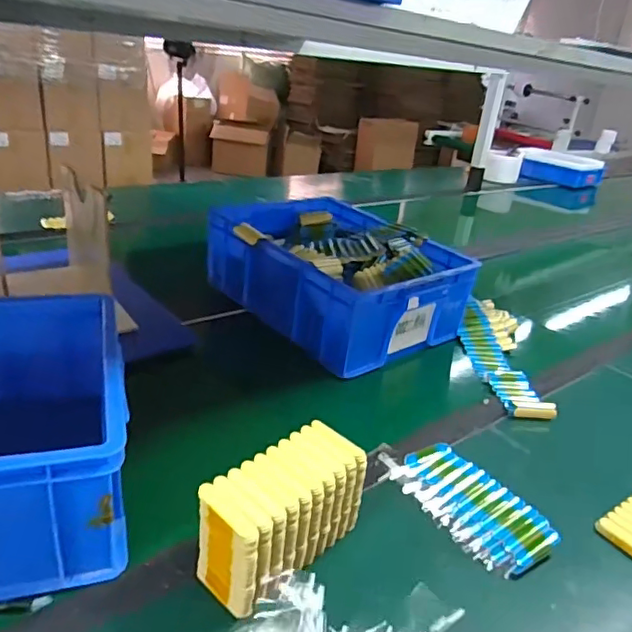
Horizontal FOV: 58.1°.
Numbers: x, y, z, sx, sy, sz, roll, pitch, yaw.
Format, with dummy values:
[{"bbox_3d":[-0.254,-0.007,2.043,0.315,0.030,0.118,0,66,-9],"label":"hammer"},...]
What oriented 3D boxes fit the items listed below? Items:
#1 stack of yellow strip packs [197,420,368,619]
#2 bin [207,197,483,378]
[{"bbox_3d":[-0.029,0.180,0.517,0.066,0.099,0.154,25,31,33],"label":"stack of yellow strip packs"},{"bbox_3d":[0.027,-0.080,1.023,0.307,0.143,0.427,-17,34,-40],"label":"bin"}]

